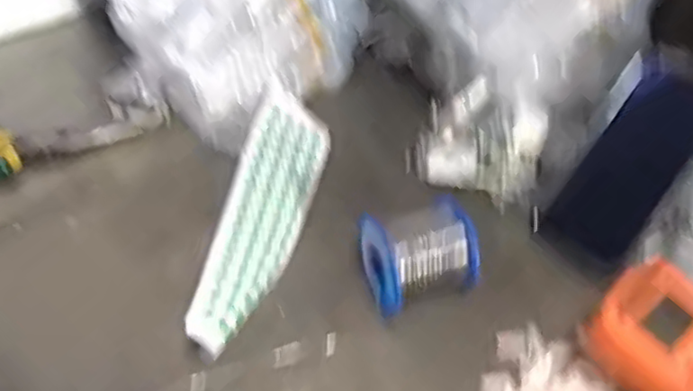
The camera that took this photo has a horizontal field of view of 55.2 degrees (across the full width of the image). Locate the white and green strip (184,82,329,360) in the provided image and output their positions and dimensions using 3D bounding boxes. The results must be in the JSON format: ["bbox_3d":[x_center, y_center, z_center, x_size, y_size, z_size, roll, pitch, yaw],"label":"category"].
[{"bbox_3d":[-0.060,0.013,0.474,0.061,0.023,0.213,38,44,-28],"label":"white and green strip"}]

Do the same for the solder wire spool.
[{"bbox_3d":[0.050,0.048,0.460,0.076,0.060,0.060,-13,55,-15],"label":"solder wire spool"}]

